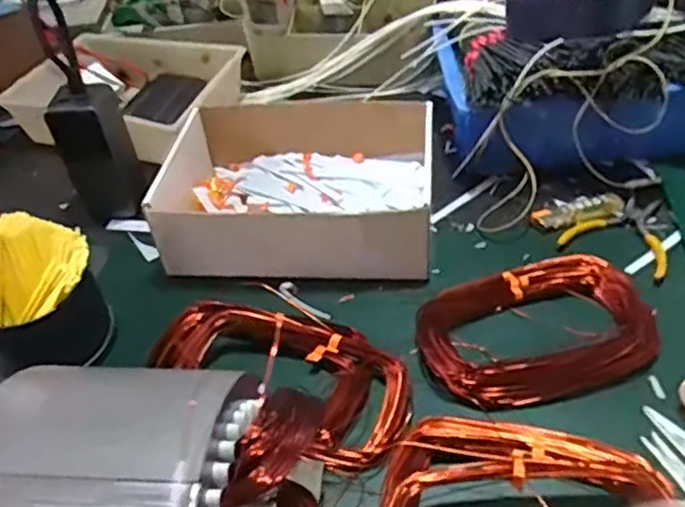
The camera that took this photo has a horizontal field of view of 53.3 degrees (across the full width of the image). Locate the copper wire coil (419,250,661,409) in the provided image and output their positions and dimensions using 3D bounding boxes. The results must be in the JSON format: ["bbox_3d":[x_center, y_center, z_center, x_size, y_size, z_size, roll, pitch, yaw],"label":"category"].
[{"bbox_3d":[0.145,0.055,0.526,0.165,0.032,0.128,-13,44,-7],"label":"copper wire coil"}]

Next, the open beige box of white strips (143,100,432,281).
[{"bbox_3d":[-0.047,-0.065,0.643,0.243,0.063,0.184,-1,44,6],"label":"open beige box of white strips"}]

